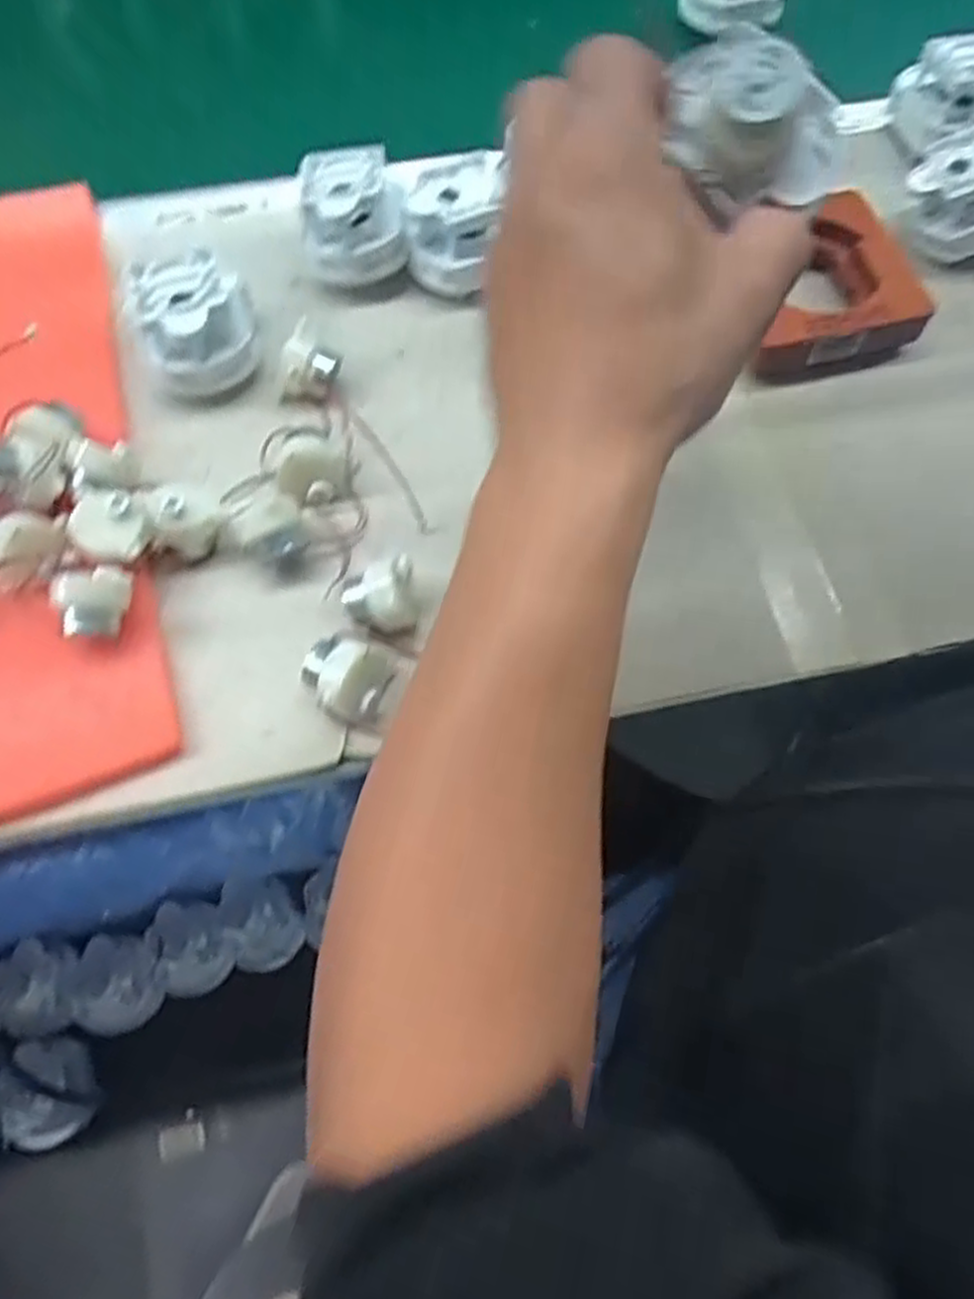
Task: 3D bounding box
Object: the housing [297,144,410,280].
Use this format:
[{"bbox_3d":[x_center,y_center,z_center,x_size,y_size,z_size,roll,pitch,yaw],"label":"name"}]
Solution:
[{"bbox_3d":[-0.072,-0.235,0.429,0.053,0.056,0.052,0,66,-1],"label":"housing"}]

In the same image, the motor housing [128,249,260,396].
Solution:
[{"bbox_3d":[-0.148,-0.166,0.403,0.055,0.051,0.057,-16,67,-8],"label":"motor housing"}]

